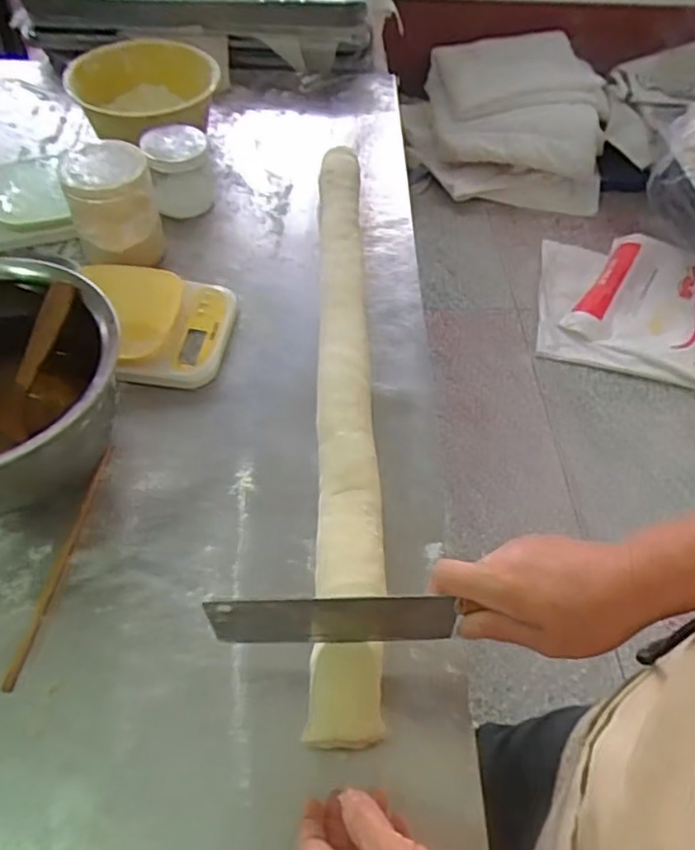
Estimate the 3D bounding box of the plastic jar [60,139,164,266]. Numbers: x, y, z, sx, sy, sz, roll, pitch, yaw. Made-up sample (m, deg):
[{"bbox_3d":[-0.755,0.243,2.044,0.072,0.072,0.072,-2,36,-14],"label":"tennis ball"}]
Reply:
[{"bbox_3d":[-0.278,-0.261,0.795,0.100,0.130,0.101,-13,55,-12],"label":"plastic jar"}]

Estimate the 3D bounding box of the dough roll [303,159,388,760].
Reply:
[{"bbox_3d":[-0.002,-0.067,0.711,0.059,0.050,0.745,1,53,-2],"label":"dough roll"}]

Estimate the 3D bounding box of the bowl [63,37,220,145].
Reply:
[{"bbox_3d":[-0.286,-0.457,0.940,0.199,0.089,0.196,-5,54,-6],"label":"bowl"}]

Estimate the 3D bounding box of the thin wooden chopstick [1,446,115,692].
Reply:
[{"bbox_3d":[-0.250,0.117,0.587,0.010,0.007,0.228,9,53,4],"label":"thin wooden chopstick"}]

